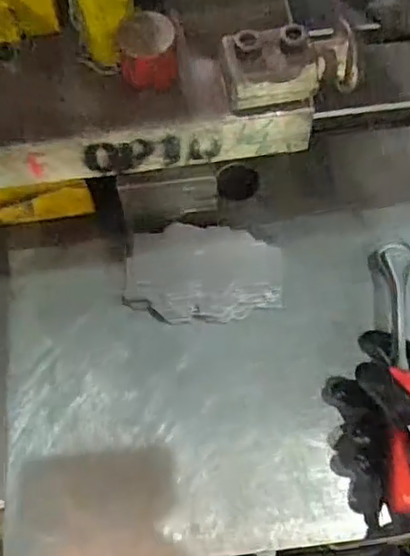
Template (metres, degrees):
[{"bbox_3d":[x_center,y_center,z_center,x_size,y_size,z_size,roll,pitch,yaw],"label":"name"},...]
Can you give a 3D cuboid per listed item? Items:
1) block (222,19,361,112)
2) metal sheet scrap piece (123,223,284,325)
[{"bbox_3d":[0.056,-0.143,0.432,0.091,0.040,0.045,-8,65,-2],"label":"block"},{"bbox_3d":[-0.001,-0.005,0.517,0.123,0.024,0.079,-2,64,1],"label":"metal sheet scrap piece"}]

